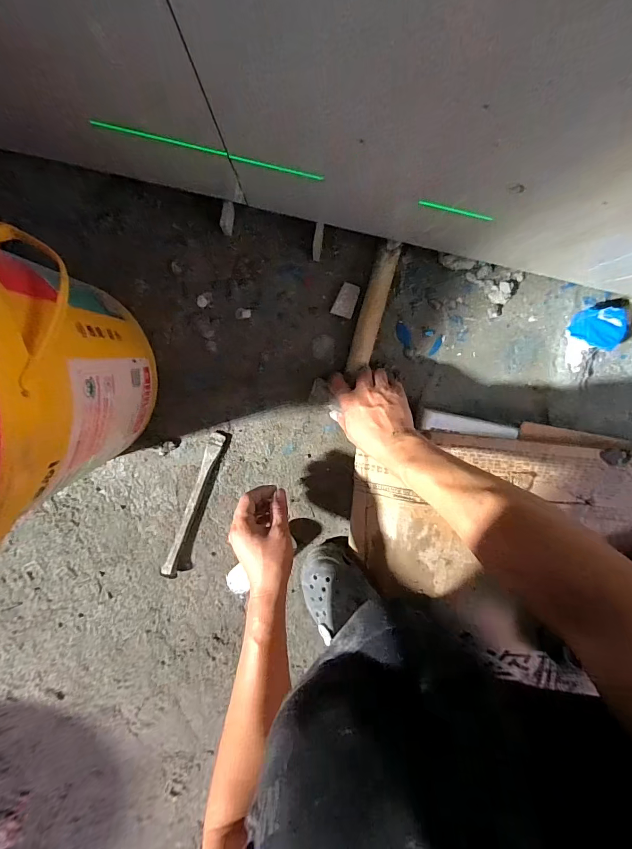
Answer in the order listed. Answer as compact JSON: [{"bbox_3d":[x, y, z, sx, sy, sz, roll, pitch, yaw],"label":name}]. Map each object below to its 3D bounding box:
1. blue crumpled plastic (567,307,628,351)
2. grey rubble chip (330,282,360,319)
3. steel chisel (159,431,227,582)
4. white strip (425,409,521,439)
[{"bbox_3d":[0.393,-0.134,0.526,0.057,0.057,0.057,-6,100,0],"label":"blue crumpled plastic"},{"bbox_3d":[0.043,-0.179,0.538,0.030,0.005,0.046,17,99,-4],"label":"grey rubble chip"},{"bbox_3d":[-0.192,0.127,0.581,0.023,0.022,0.240,21,98,-5],"label":"steel chisel"},{"bbox_3d":[0.216,0.003,0.524,0.131,0.007,0.028,10,72,0],"label":"white strip"}]

